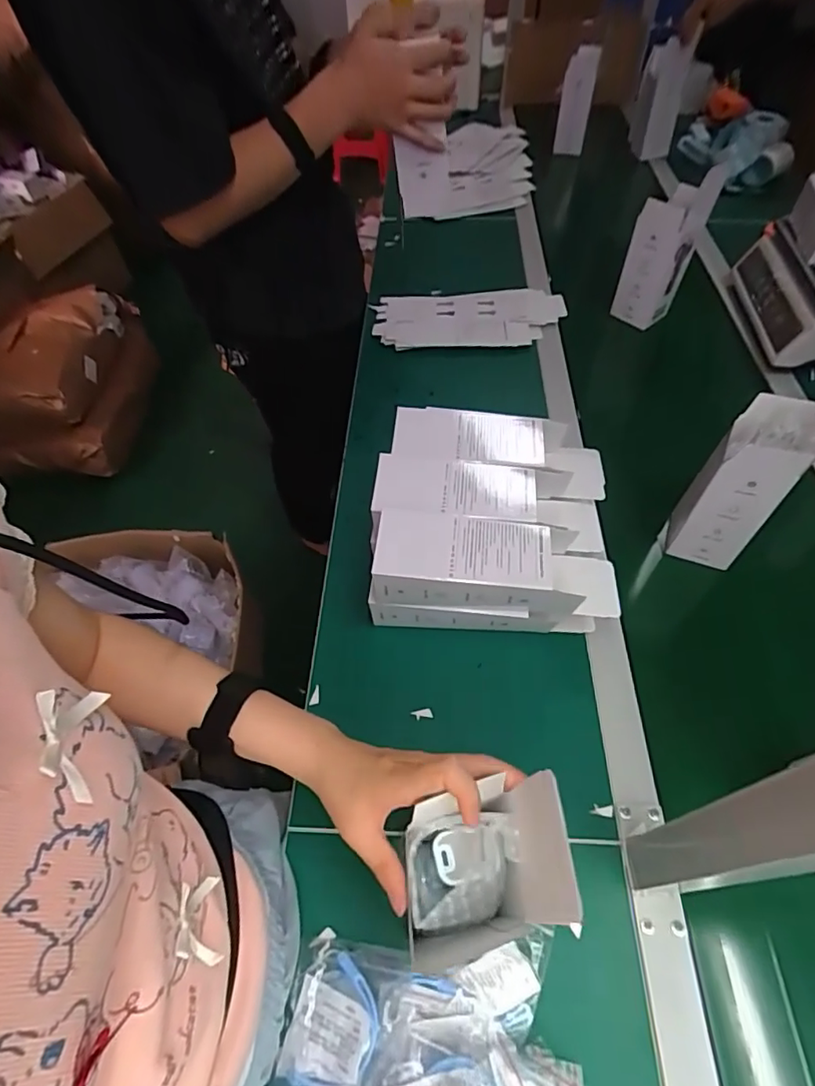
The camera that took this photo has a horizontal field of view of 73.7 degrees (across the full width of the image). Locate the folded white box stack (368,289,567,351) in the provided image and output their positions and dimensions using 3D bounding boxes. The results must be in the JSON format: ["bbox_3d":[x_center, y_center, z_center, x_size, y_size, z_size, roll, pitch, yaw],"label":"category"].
[{"bbox_3d":[0.107,-0.392,0.945,0.326,0.026,0.150,-4,54,0],"label":"folded white box stack"}]

